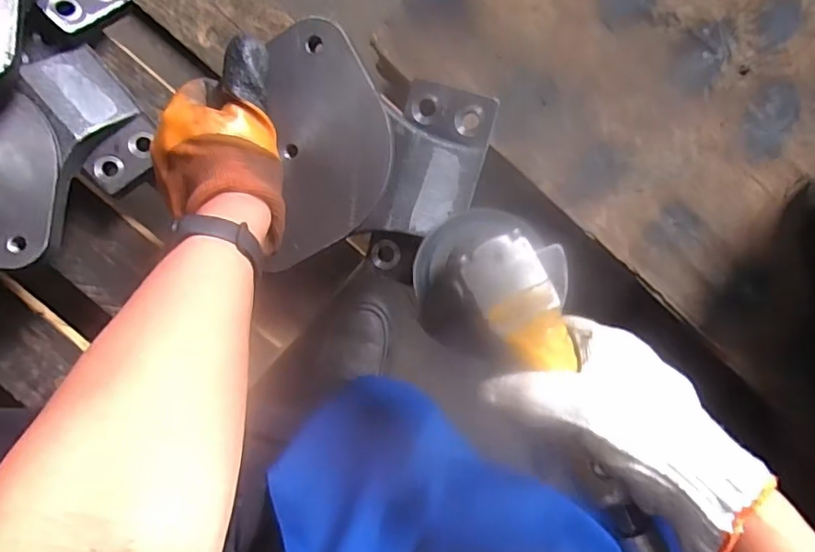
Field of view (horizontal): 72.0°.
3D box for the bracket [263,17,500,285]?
[{"bbox_3d":[-0.023,-0.080,0.394,0.150,0.032,0.159,9,95,0],"label":"bracket"}]

